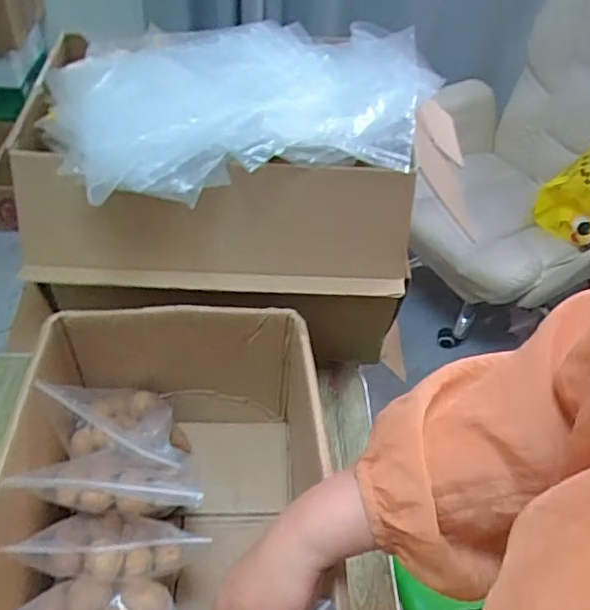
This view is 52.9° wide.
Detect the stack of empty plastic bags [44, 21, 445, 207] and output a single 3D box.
[{"bbox_3d":[-0.051,-0.224,0.638,0.408,0.058,0.277,-10,47,-15],"label":"stack of empty plastic bags"}]

